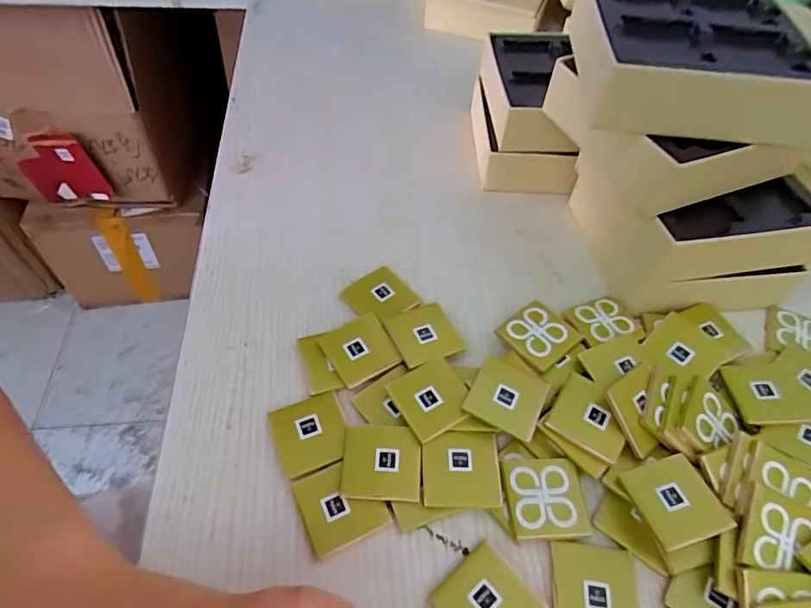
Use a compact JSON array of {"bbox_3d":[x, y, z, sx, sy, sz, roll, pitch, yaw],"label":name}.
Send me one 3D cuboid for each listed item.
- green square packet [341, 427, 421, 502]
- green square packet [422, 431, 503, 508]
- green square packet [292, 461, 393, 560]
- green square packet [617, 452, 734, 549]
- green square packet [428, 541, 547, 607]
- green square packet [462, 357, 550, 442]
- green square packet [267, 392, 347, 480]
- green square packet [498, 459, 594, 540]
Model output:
[{"bbox_3d":[-0.011,0.075,0.244,0.036,0.006,0.034,2,53,0],"label":"green square packet"},{"bbox_3d":[0.027,0.077,0.243,0.036,0.004,0.035,1,53,-1],"label":"green square packet"},{"bbox_3d":[-0.030,0.091,0.234,0.035,0.004,0.036,-21,56,-17],"label":"green square packet"},{"bbox_3d":[0.122,0.088,0.230,0.034,0.005,0.035,-16,54,-11],"label":"green square packet"},{"bbox_3d":[0.035,0.125,0.214,0.035,0.004,0.036,-35,61,-25],"label":"green square packet"},{"bbox_3d":[0.052,0.047,0.261,0.035,0.008,0.038,23,56,15],"label":"green square packet"},{"bbox_3d":[-0.047,0.063,0.253,0.034,0.004,0.036,-19,56,-15],"label":"green square packet"},{"bbox_3d":[0.065,0.090,0.238,0.036,0.005,0.035,-2,53,-3],"label":"green square packet"}]

